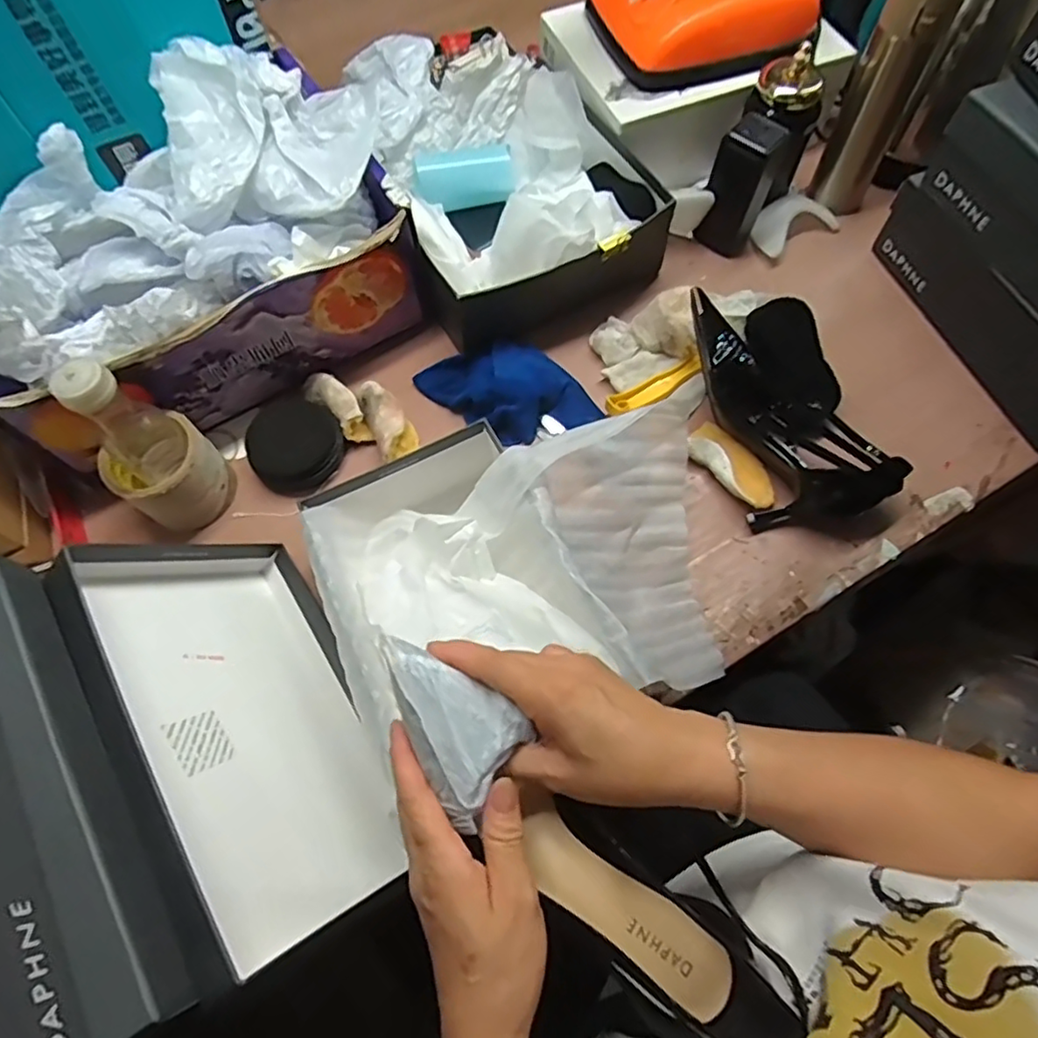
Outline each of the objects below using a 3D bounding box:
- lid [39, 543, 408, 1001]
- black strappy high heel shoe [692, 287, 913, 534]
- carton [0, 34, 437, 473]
[{"bbox_3d":[-0.198,0.144,0.470,0.045,0.192,0.305,-46,67,21],"label":"lid"},{"bbox_3d":[0.253,-0.110,0.608,0.138,0.077,0.235,-14,67,-4],"label":"black strappy high heel shoe"},{"bbox_3d":[-0.326,-0.269,0.629,0.408,0.187,0.306,-26,68,-9],"label":"carton"}]

